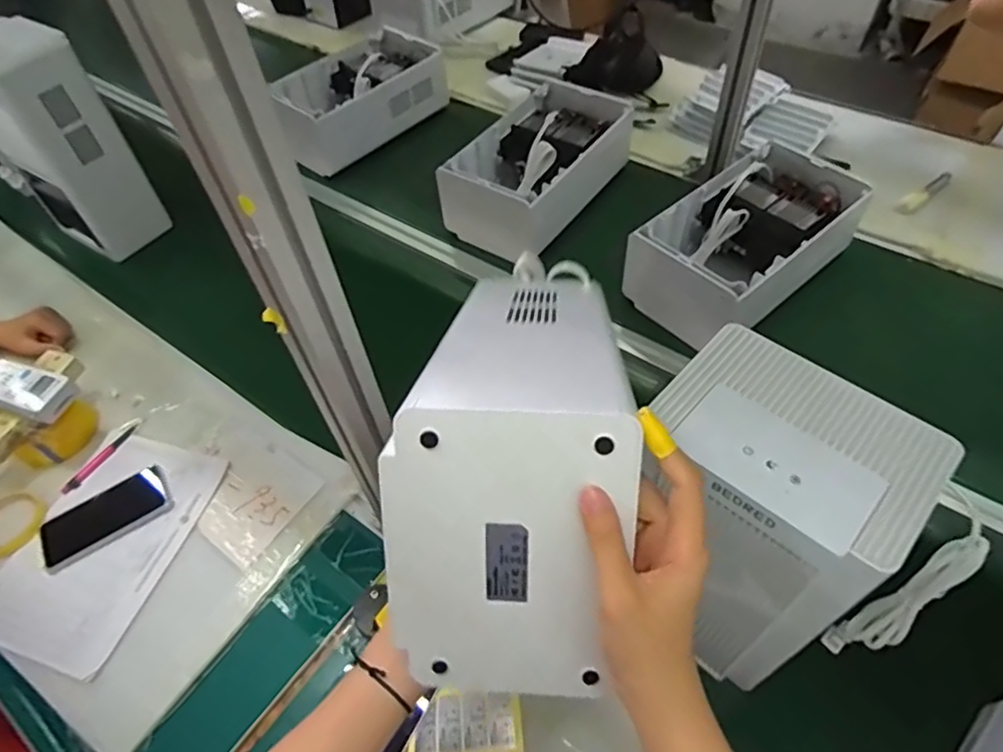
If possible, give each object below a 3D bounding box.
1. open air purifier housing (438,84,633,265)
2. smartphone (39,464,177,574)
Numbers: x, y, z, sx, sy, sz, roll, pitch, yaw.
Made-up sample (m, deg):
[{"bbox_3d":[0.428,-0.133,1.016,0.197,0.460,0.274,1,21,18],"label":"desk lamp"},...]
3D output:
[{"bbox_3d":[0.067,-0.391,1.142,0.216,0.125,0.367,30,59,20],"label":"open air purifier housing"},{"bbox_3d":[-0.526,0.185,0.823,0.166,0.007,0.082,-29,59,-19],"label":"smartphone"}]

